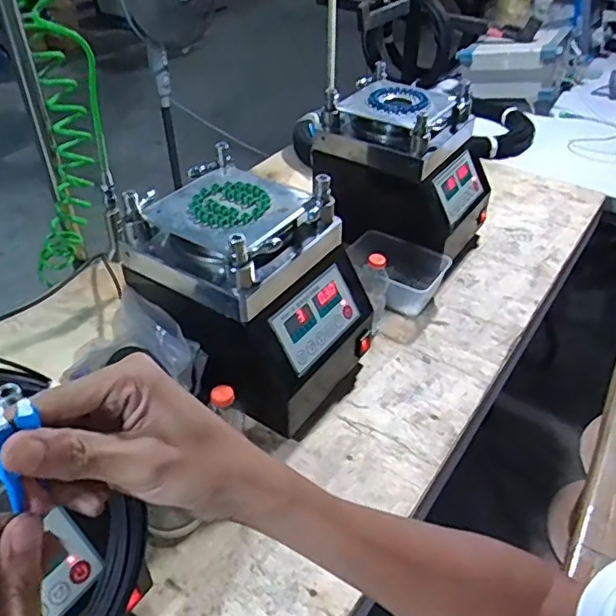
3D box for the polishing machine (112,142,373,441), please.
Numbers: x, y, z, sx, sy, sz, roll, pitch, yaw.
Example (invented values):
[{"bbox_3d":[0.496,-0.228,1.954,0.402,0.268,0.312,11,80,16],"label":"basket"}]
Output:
[{"bbox_3d":[-0.077,-0.015,0.803,0.279,0.276,0.221,24,46,25],"label":"polishing machine"}]

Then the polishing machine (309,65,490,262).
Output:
[{"bbox_3d":[0.187,-0.254,1.082,0.279,0.286,0.207,23,45,24],"label":"polishing machine"}]

